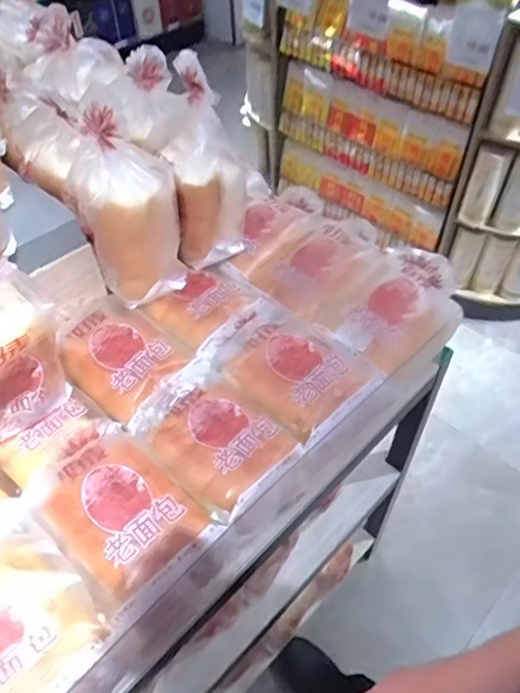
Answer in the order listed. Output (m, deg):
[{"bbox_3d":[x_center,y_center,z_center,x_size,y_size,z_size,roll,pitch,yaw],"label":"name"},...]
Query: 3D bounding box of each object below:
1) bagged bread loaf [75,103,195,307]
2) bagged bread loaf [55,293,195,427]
[{"bbox_3d":[-0.170,-0.181,0.723,0.123,0.233,0.100,-15,51,-12],"label":"bagged bread loaf"},{"bbox_3d":[-0.197,0.010,0.746,0.180,0.064,0.130,30,56,24],"label":"bagged bread loaf"}]

